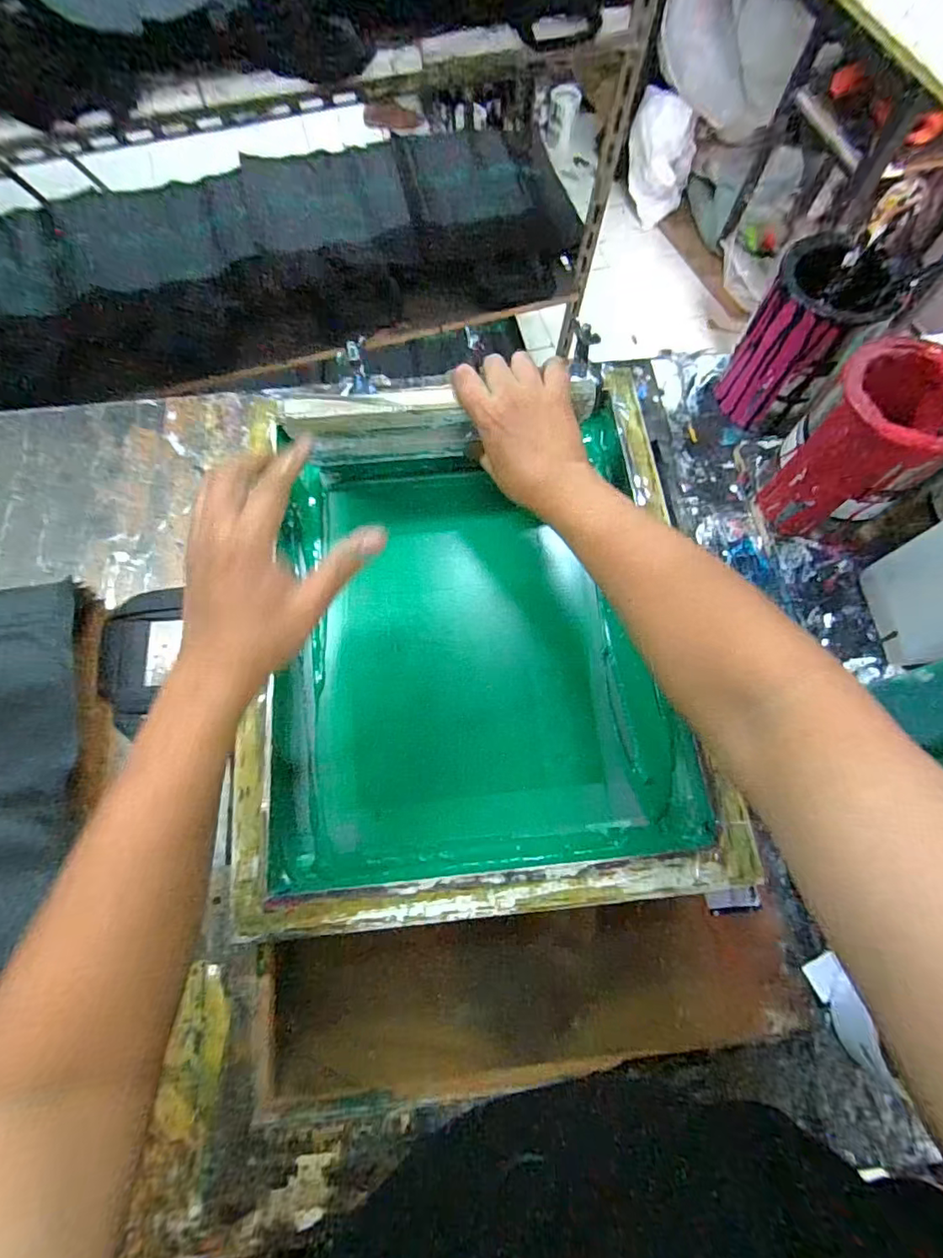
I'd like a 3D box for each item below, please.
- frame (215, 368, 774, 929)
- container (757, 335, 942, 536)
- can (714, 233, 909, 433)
[{"bbox_3d":[0.002,0.000,0.482,0.387,0.043,0.462,-5,70,-2],"label":"frame"},{"bbox_3d":[0.341,-0.155,0.474,0.104,0.164,0.104,-41,75,-13],"label":"container"},{"bbox_3d":[0.325,-0.282,0.523,0.098,0.148,0.093,0,70,0],"label":"can"}]

